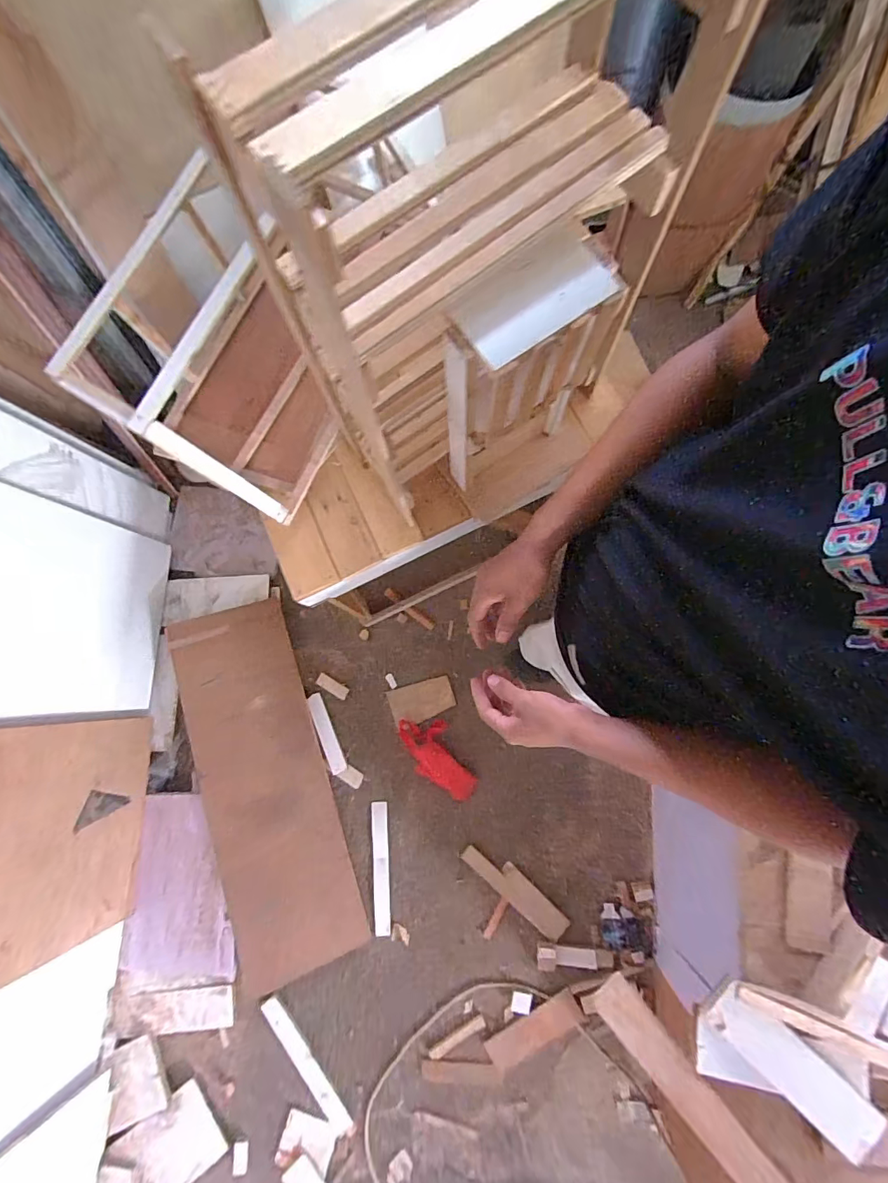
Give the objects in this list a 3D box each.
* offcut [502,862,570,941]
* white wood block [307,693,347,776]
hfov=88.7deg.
[{"bbox_3d":[0.240,0.854,1.247,0.212,0.011,0.071,39,75,17],"label":"offcut"},{"bbox_3d":[-0.352,0.425,1.362,0.047,0.023,0.238,-23,80,-3],"label":"white wood block"}]

